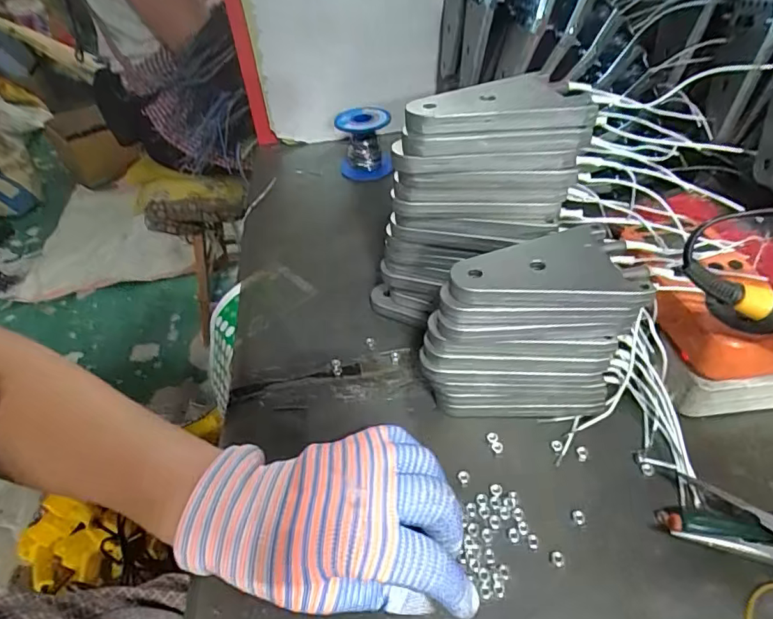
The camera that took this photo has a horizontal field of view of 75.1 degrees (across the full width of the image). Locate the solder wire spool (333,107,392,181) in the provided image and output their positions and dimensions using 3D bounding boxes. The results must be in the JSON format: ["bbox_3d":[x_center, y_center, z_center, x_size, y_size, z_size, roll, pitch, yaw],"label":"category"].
[{"bbox_3d":[-0.025,-0.192,0.582,0.059,0.078,0.057,-3,43,2],"label":"solder wire spool"}]

